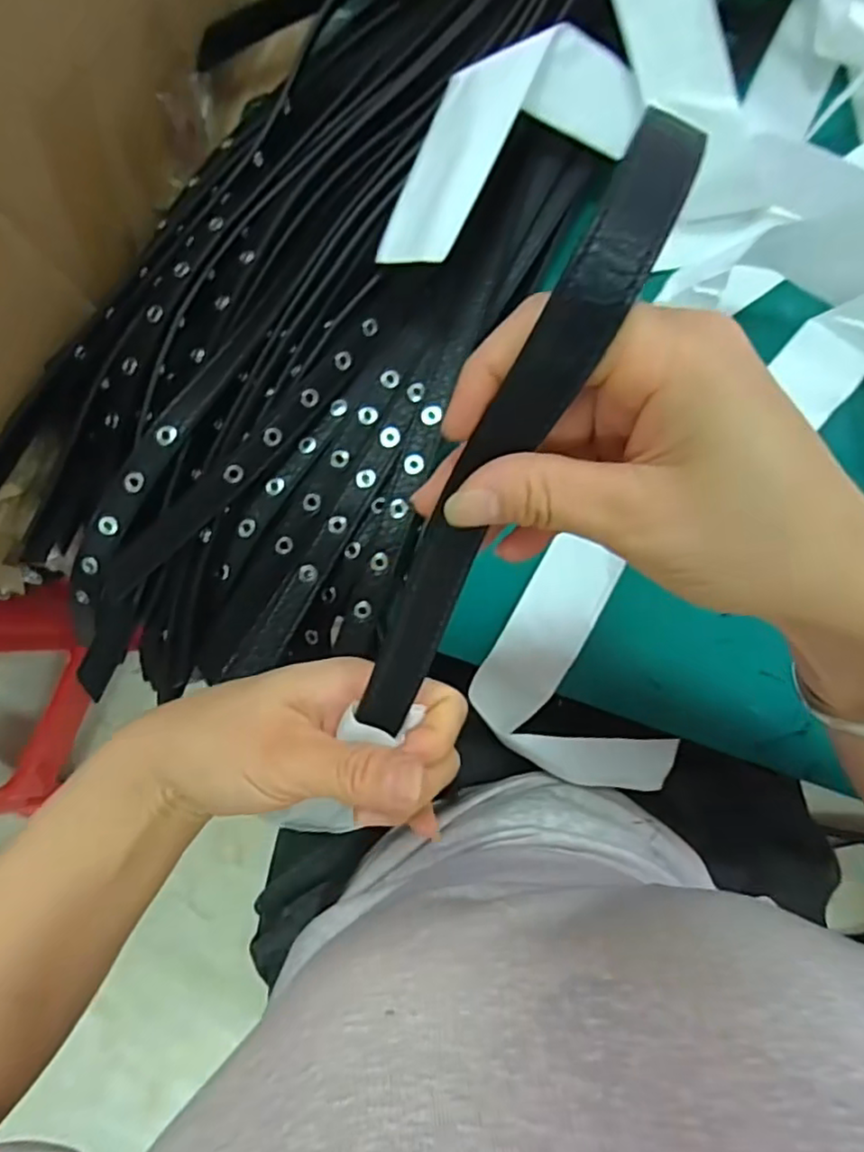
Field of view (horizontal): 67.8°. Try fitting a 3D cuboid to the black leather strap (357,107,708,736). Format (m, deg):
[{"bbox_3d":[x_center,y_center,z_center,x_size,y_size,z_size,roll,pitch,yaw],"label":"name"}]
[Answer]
[{"bbox_3d":[0.018,-0.029,0.195,0.022,0.025,0.195,29,120,4],"label":"black leather strap"}]

